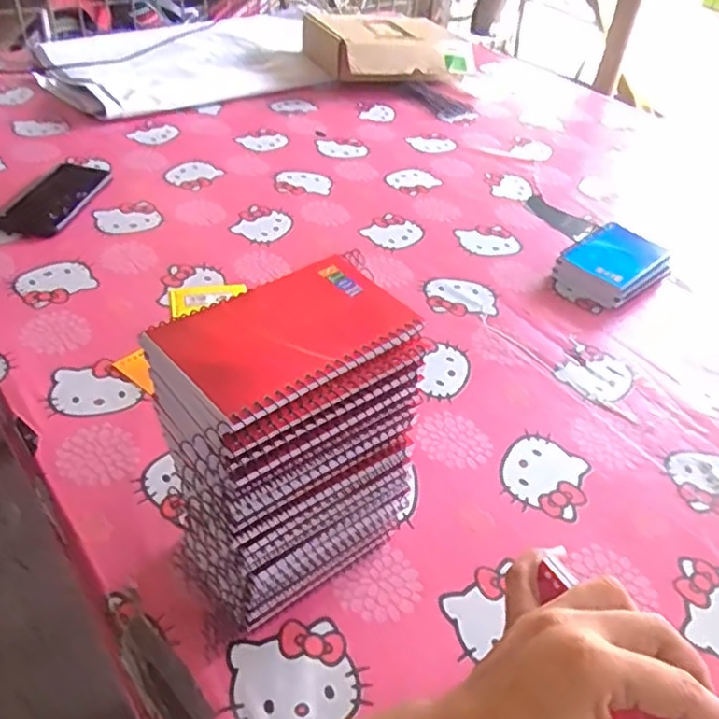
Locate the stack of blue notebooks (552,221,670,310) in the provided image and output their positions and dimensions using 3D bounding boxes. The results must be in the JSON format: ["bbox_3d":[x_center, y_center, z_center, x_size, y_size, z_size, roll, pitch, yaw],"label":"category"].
[{"bbox_3d":[0.306,-0.112,0.793,0.125,0.046,0.092,-27,51,-34],"label":"stack of blue notebooks"}]

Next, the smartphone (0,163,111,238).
[{"bbox_3d":[-0.379,-0.202,0.823,0.090,0.010,0.150,13,47,6],"label":"smartphone"}]

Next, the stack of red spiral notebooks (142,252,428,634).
[{"bbox_3d":[-0.049,0.066,0.415,0.145,0.207,0.085,-24,49,-30],"label":"stack of red spiral notebooks"}]

